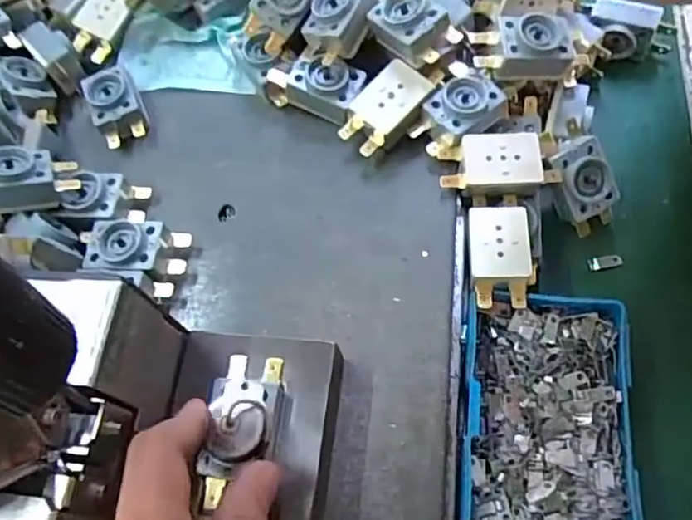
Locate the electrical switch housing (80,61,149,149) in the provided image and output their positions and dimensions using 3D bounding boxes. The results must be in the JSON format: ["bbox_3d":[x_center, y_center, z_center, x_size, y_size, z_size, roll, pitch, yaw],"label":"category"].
[{"bbox_3d":[-0.132,-0.088,0.347,0.028,0.018,0.044,-25,63,-5],"label":"electrical switch housing"}]

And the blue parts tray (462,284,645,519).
[{"bbox_3d":[0.089,0.071,0.267,0.068,0.021,0.113,6,63,3],"label":"blue parts tray"}]

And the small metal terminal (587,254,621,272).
[{"bbox_3d":[0.135,0.001,0.315,0.017,0.004,0.007,-11,63,8],"label":"small metal terminal"}]

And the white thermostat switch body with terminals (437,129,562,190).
[{"bbox_3d":[0.077,-0.048,0.299,0.057,0.014,0.029,-7,63,4],"label":"white thermostat switch body with terminals"}]

